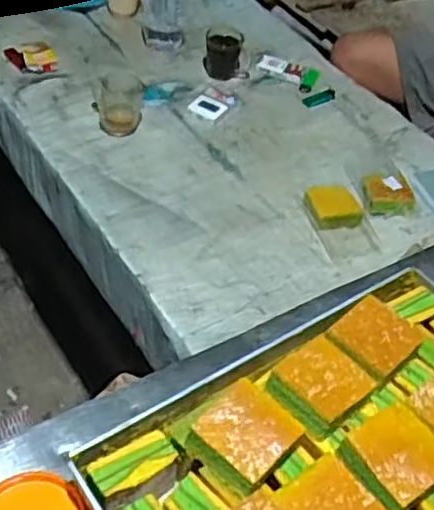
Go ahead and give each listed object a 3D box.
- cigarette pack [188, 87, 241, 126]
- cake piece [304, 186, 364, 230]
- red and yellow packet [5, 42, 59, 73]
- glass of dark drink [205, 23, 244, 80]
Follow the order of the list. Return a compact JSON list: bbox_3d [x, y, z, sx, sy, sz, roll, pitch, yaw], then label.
[{"bbox_3d":[-0.005,-0.281,1.333,0.069,0.019,0.094,26,46,20],"label":"cigarette pack"},{"bbox_3d":[0.189,-0.075,1.141,0.084,0.031,0.080,-3,43,-10],"label":"cake piece"},{"bbox_3d":[-0.358,-0.386,1.371,0.079,0.019,0.112,-22,49,-27],"label":"red and yellow packet"},{"bbox_3d":[0.012,-0.407,1.416,0.079,0.080,0.076,7,42,1],"label":"glass of dark drink"}]

